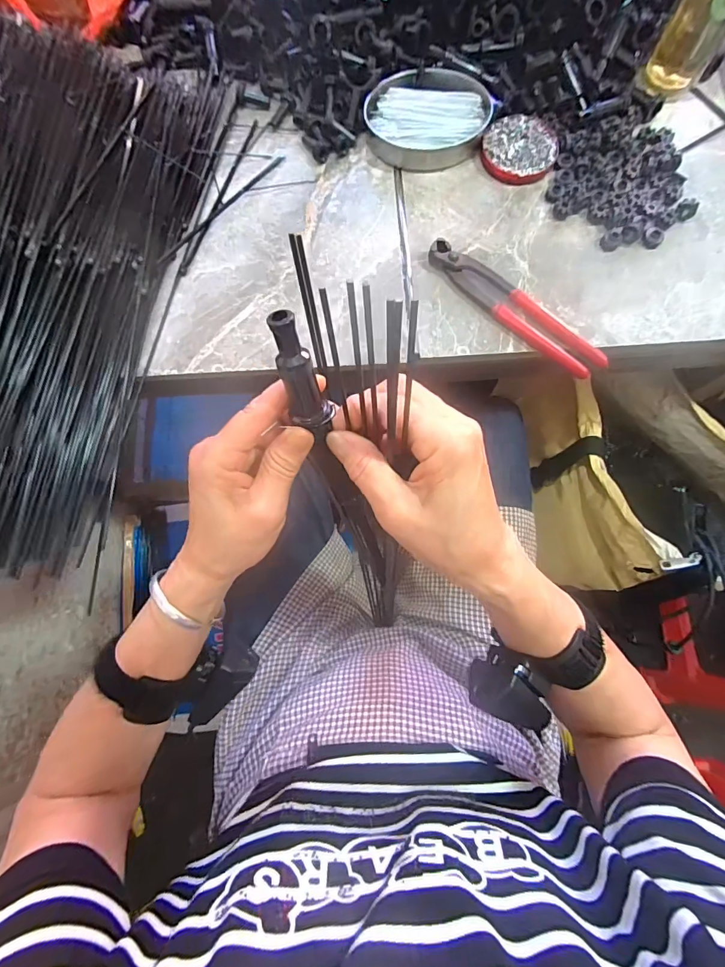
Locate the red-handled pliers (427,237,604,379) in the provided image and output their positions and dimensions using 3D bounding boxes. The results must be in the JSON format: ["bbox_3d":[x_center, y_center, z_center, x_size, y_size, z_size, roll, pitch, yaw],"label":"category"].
[{"bbox_3d":[0.152,-0.178,0.409,0.202,0.020,0.036,41,82,8],"label":"red-handled pliers"}]

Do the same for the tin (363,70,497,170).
[{"bbox_3d":[0.073,-0.407,0.457,0.134,0.022,0.109,-3,79,0],"label":"tin"}]

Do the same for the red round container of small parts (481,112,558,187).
[{"bbox_3d":[0.175,-0.373,0.455,0.082,0.011,0.077,0,79,1],"label":"red round container of small parts"}]

